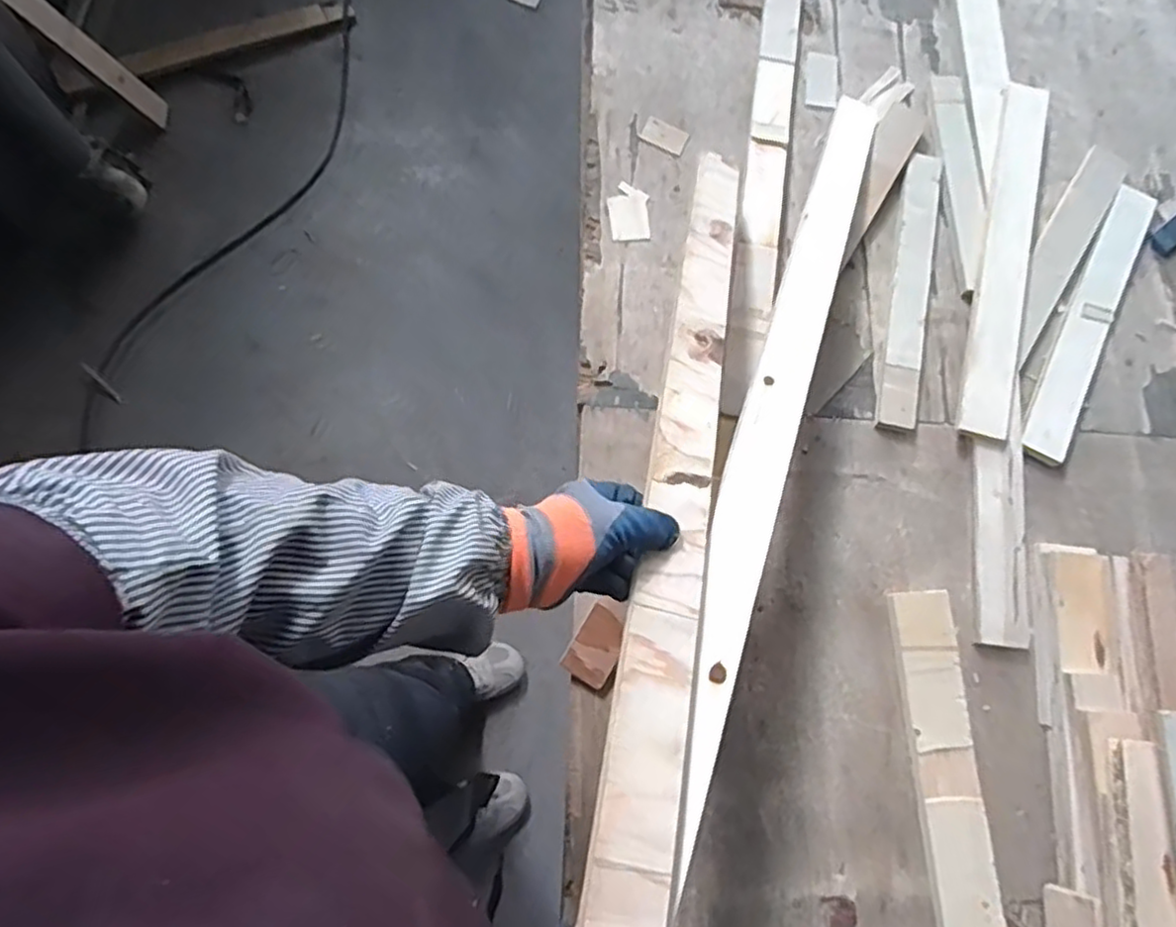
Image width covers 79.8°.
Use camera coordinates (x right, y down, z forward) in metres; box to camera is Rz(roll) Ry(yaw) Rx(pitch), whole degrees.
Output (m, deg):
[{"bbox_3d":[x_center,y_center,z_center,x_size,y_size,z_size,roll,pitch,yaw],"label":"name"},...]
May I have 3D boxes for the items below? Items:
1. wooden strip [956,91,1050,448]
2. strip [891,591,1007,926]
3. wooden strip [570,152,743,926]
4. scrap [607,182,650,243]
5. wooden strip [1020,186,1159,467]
[{"bbox_3d":[0.483,-0.242,0.804,0.058,0.012,0.457,15,76,7],"label":"wooden strip"},{"bbox_3d":[0.354,0.441,0.636,0.062,0.021,0.638,-1,76,-5],"label":"strip"},{"bbox_3d":[0.072,0.011,0.540,0.054,0.022,0.719,10,60,4],"label":"wooden strip"},{"bbox_3d":[0.048,-0.287,0.803,0.045,0.006,0.068,-2,82,-7],"label":"scrap"},{"bbox_3d":[0.580,-0.168,0.808,0.051,0.008,0.376,29,75,3],"label":"wooden strip"}]

